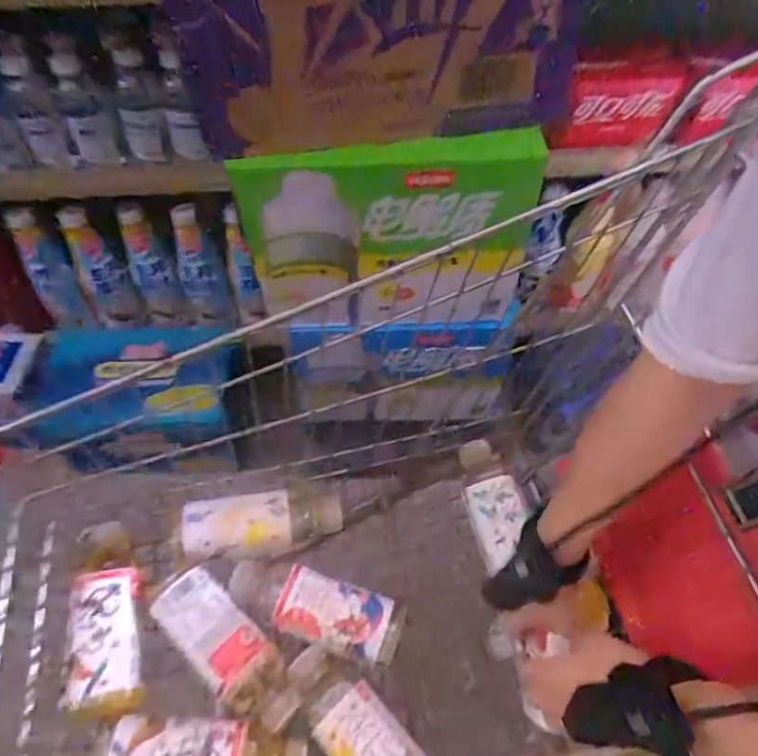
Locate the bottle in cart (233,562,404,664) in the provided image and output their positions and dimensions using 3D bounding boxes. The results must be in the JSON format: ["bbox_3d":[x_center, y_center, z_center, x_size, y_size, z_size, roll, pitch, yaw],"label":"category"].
[{"bbox_3d":[-0.068,0.233,0.585,0.180,0.052,0.062,16,57,11],"label":"bottle in cart"}]

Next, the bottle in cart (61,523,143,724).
[{"bbox_3d":[-0.268,0.232,0.564,0.061,0.057,0.183,-13,56,-8],"label":"bottle in cart"}]

